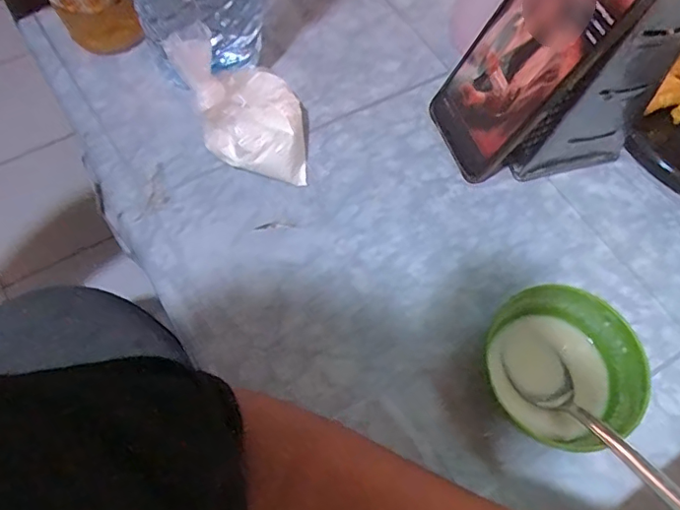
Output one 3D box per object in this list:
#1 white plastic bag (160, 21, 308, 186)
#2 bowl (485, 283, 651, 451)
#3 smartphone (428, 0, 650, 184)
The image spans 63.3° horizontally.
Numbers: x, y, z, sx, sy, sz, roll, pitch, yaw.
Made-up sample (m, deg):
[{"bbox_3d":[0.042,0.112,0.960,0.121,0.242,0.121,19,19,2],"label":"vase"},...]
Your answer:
[{"bbox_3d":[-0.060,-0.101,0.378,0.077,0.080,0.092,-25,69,-16],"label":"white plastic bag"},{"bbox_3d":[0.132,0.069,0.333,0.083,0.040,0.089,2,64,-4],"label":"bowl"},{"bbox_3d":[0.121,-0.127,0.363,0.016,0.166,0.078,-8,65,-30],"label":"smartphone"}]

